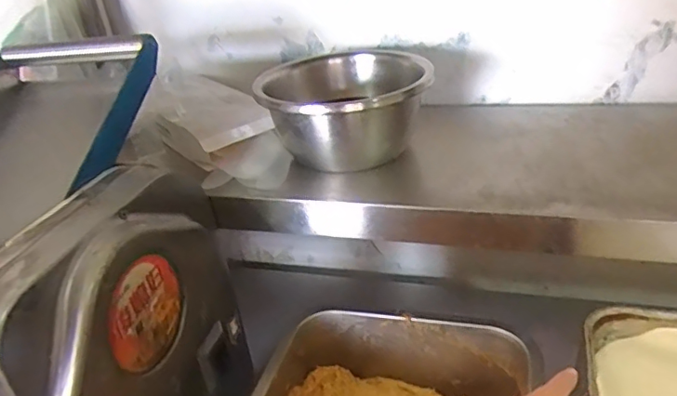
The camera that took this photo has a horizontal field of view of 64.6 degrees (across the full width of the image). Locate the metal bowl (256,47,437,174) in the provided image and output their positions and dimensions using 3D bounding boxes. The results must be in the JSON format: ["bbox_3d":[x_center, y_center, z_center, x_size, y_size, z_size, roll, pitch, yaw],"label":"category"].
[{"bbox_3d":[0.006,-0.101,0.629,0.179,0.093,0.179,-5,29,3],"label":"metal bowl"}]

